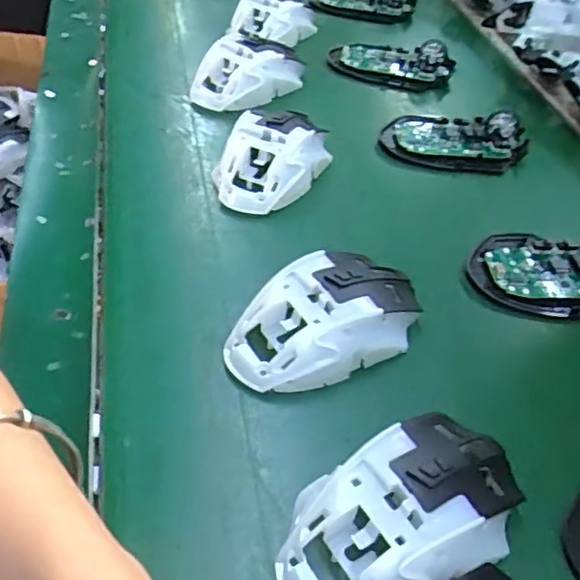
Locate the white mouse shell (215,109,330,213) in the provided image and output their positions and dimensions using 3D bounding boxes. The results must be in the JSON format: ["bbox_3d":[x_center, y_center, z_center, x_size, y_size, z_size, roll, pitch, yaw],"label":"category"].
[{"bbox_3d":[-0.012,-0.099,0.451,0.067,0.039,0.109,25,50,17],"label":"white mouse shell"}]

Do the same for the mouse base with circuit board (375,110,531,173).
[{"bbox_3d":[0.131,-0.122,0.492,0.109,0.028,0.065,17,48,10],"label":"mouse base with circuit board"}]

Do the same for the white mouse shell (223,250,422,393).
[{"bbox_3d":[0.021,0.014,0.340,0.115,0.037,0.065,-20,53,-22],"label":"white mouse shell"}]

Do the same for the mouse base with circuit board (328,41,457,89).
[{"bbox_3d":[0.096,-0.216,0.582,0.113,0.026,0.061,14,48,7],"label":"mouse base with circuit board"}]

